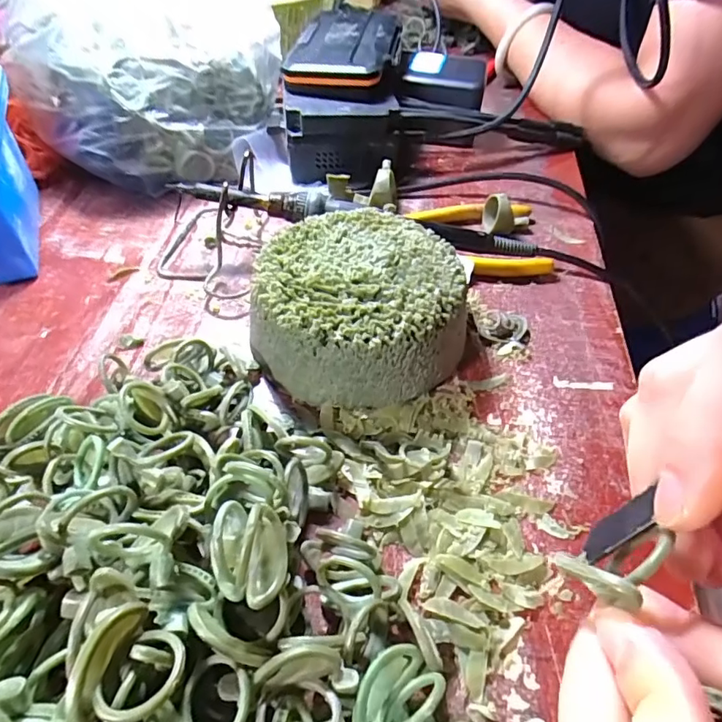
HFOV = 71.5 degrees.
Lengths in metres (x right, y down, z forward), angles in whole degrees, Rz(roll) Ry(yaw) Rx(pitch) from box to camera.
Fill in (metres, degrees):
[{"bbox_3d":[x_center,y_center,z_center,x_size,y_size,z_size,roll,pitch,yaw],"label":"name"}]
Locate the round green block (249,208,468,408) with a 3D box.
[{"bbox_3d":[-0.001,-0.028,0.249,0.098,0.044,0.096,1,48,-1],"label":"round green block"}]

